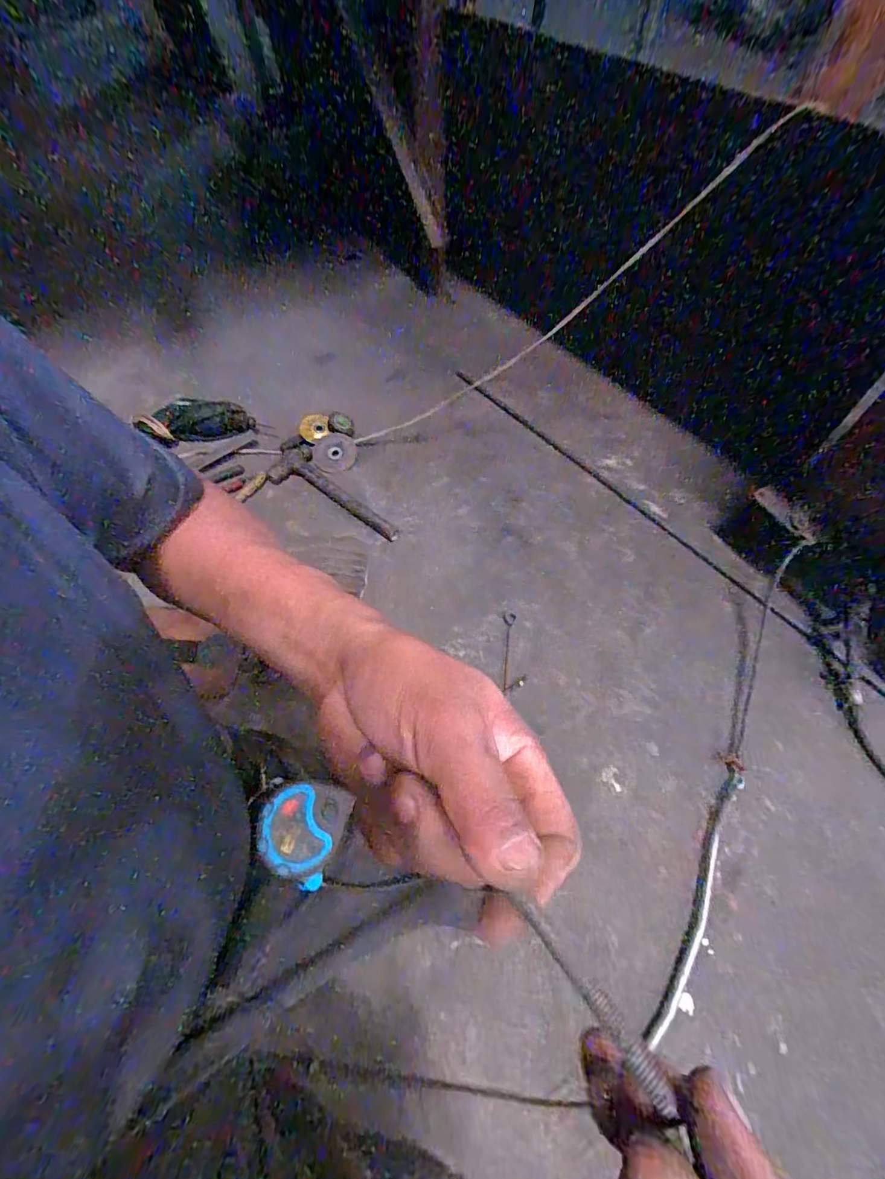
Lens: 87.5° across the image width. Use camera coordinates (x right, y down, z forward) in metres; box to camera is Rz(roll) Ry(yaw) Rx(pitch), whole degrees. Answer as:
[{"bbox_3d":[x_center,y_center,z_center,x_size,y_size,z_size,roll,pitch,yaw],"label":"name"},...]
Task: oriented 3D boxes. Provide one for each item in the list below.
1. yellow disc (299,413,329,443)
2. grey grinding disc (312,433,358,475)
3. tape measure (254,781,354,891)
[{"bbox_3d":[-0.283,-0.357,1.023,0.064,0.011,0.063,0,94,2],"label":"yellow disc"},{"bbox_3d":[-0.233,-0.294,1.001,0.088,0.018,0.102,22,64,-15],"label":"grey grinding disc"},{"bbox_3d":[-0.129,0.208,0.409,0.074,0.038,0.077,37,47,-18],"label":"tape measure"}]

